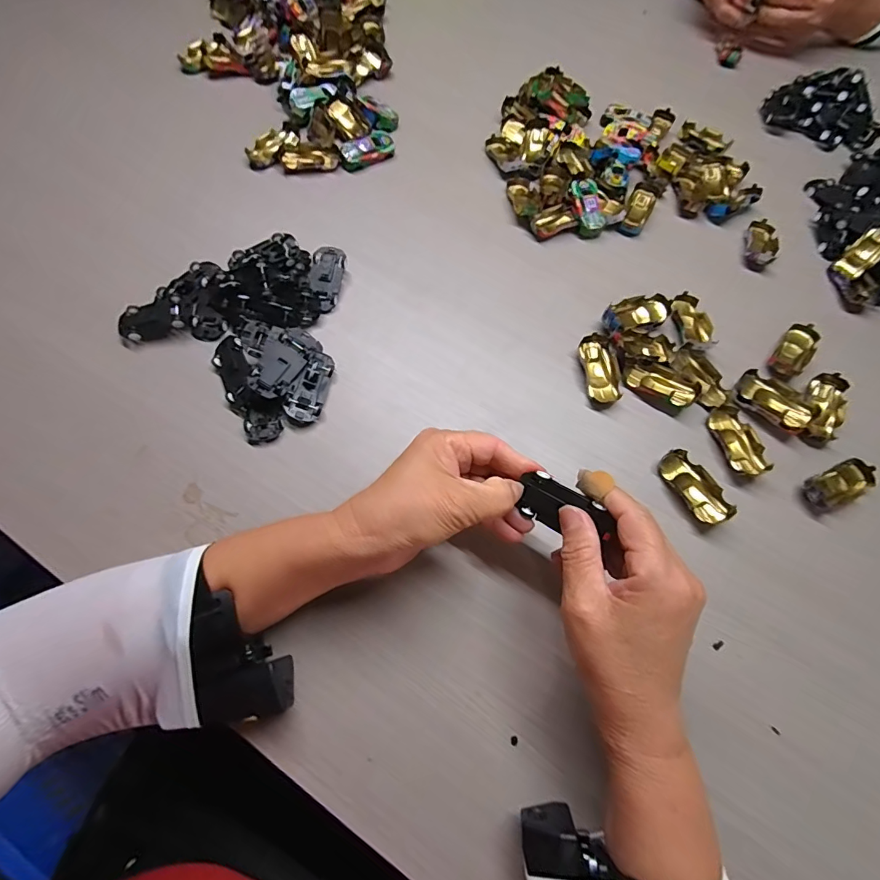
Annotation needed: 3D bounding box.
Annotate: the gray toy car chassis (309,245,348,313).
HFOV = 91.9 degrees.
[{"bbox_3d":[-0.107,-0.153,0.403,0.031,0.009,0.065,3,82,-2],"label":"gray toy car chassis"}]

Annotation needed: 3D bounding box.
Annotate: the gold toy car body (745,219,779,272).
[{"bbox_3d":[0.345,-0.212,0.455,0.030,0.015,0.065,24,69,6],"label":"gold toy car body"}]

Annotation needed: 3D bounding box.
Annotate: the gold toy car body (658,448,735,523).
[{"bbox_3d":[0.207,0.038,0.345,0.031,0.013,0.064,-27,72,-13],"label":"gold toy car body"}]

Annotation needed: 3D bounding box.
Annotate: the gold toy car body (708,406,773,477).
[{"bbox_3d":[0.256,0.001,0.365,0.032,0.013,0.062,-16,70,-9],"label":"gold toy car body"}]

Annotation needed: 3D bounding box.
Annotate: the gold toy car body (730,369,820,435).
[{"bbox_3d":[0.294,-0.035,0.375,0.065,0.017,0.038,41,72,12],"label":"gold toy car body"}]

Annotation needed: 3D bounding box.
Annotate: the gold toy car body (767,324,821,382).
[{"bbox_3d":[0.337,-0.082,0.406,0.028,0.018,0.067,39,72,12],"label":"gold toy car body"}]

